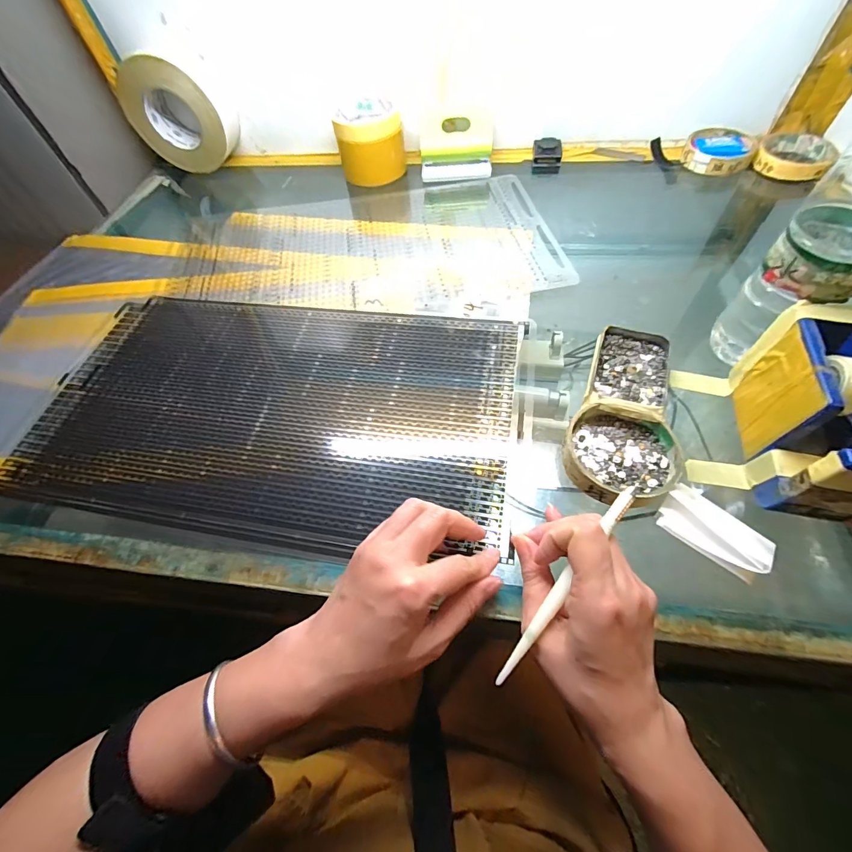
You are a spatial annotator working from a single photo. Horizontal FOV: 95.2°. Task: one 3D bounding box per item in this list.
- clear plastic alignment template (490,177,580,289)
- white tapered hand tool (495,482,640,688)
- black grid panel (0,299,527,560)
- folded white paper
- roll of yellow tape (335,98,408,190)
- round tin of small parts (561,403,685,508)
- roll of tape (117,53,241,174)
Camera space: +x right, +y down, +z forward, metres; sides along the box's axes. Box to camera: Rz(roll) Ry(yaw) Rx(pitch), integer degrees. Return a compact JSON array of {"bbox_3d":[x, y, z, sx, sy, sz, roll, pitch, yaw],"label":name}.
[{"bbox_3d":[0.125,-0.251,0.484,0.052,0.005,0.251,-8,56,2],"label":"clear plastic alignment template"},{"bbox_3d":[0.083,0.092,0.228,0.008,0.006,0.138,35,86,21],"label":"white tapered hand tool"},{"bbox_3d":[-0.138,-0.022,0.364,0.437,0.010,0.242,8,61,9],"label":"black grid panel"},{"bbox_3d":[0.200,0.071,0.271,0.066,0.018,0.038,33,67,23],"label":"folded white paper"},{"bbox_3d":[-0.080,-0.415,0.564,0.093,0.075,0.098,-8,58,1],"label":"roll of yellow tape"},{"bbox_3d":[0.149,0.023,0.299,0.083,0.021,0.078,-2,58,4],"label":"round tin of small parts"},{"bbox_3d":[-0.356,-0.452,0.566,0.143,0.123,0.052,-1,58,5],"label":"roll of tape"}]

